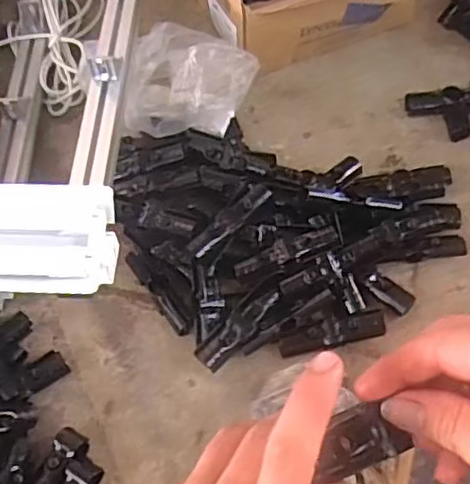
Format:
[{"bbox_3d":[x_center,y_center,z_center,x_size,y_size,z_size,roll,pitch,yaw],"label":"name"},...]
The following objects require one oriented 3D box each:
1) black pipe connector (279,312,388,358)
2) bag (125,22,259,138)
[{"bbox_3d":[0.118,0.110,0.779,0.128,0.023,0.032,-13,59,-4],"label":"black pipe connector"},{"bbox_3d":[-0.066,-0.241,0.941,0.188,0.089,0.171,-8,59,-1],"label":"bag"}]

